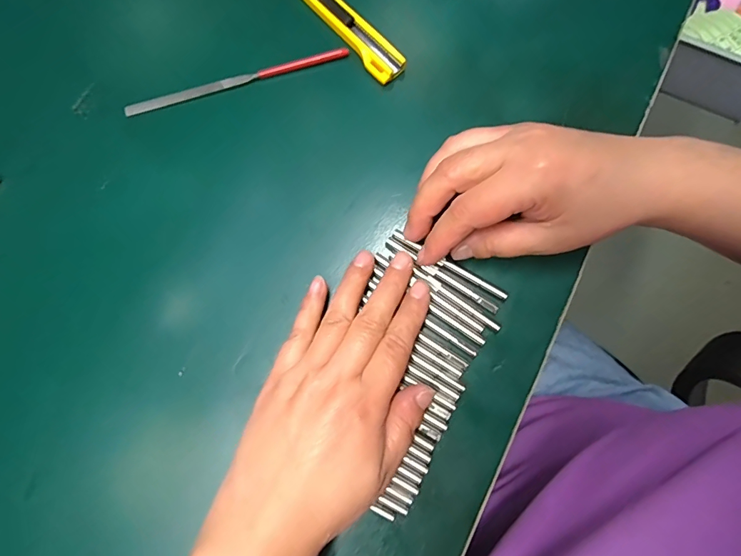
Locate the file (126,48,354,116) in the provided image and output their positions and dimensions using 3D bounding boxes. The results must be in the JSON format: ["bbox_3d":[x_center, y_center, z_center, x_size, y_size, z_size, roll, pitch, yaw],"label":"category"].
[{"bbox_3d":[-0.094,-0.139,0.303,0.159,0.011,0.010,-14,78,-2],"label":"file"}]

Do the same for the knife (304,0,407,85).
[{"bbox_3d":[-0.023,-0.188,0.305,0.023,0.010,0.128,-38,80,-7],"label":"knife"}]

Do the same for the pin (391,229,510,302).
[{"bbox_3d":[0.049,-0.008,0.263,0.078,0.004,0.005,31,80,8],"label":"pin"}]

